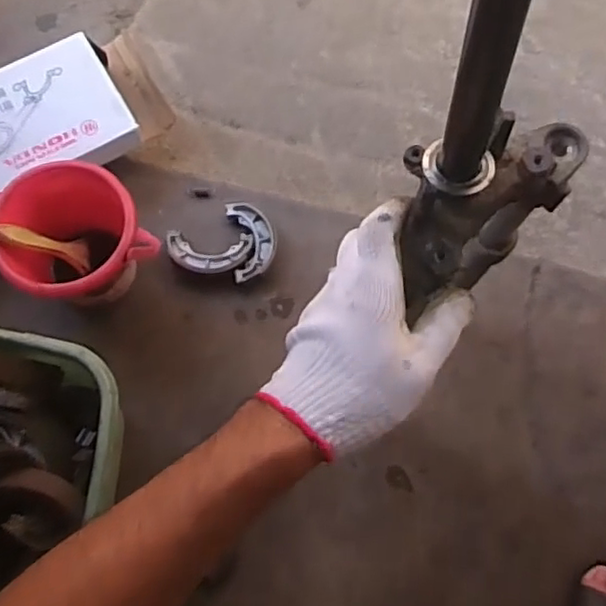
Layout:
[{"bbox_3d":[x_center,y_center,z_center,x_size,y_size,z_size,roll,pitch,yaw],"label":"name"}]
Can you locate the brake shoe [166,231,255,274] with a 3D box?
[{"bbox_3d":[-0.115,-0.061,0.790,0.104,0.017,0.054,2,72,-1],"label":"brake shoe"}]

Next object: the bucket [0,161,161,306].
[{"bbox_3d":[-0.252,-0.066,0.716,0.140,0.144,0.136,0,72,-1],"label":"bucket"}]

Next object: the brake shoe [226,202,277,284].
[{"bbox_3d":[-0.061,-0.078,0.796,0.055,0.019,0.103,-8,72,-4],"label":"brake shoe"}]

